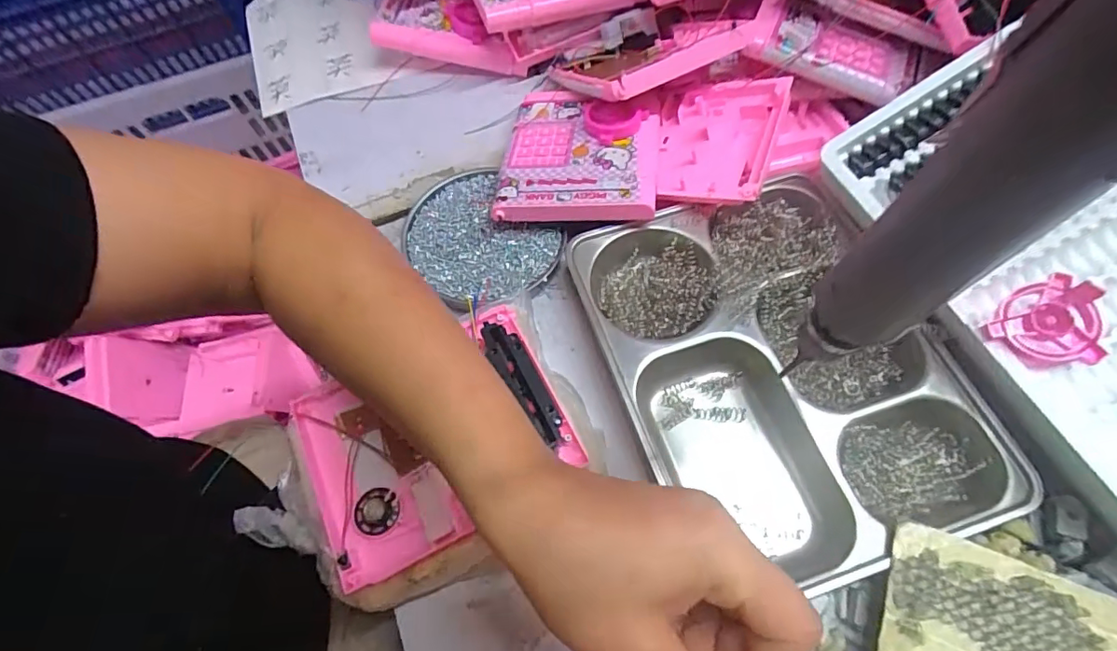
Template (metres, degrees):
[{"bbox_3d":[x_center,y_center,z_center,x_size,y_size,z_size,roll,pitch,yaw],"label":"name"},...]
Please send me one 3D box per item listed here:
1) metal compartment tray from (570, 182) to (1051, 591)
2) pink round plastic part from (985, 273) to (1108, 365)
[{"bbox_3d":[0.150,0.026,0.380,0.207,0.048,0.278,-22,64,-8],"label":"metal compartment tray"},{"bbox_3d":[0.294,-0.003,0.309,0.052,0.015,0.052,-9,72,29],"label":"pink round plastic part"}]

